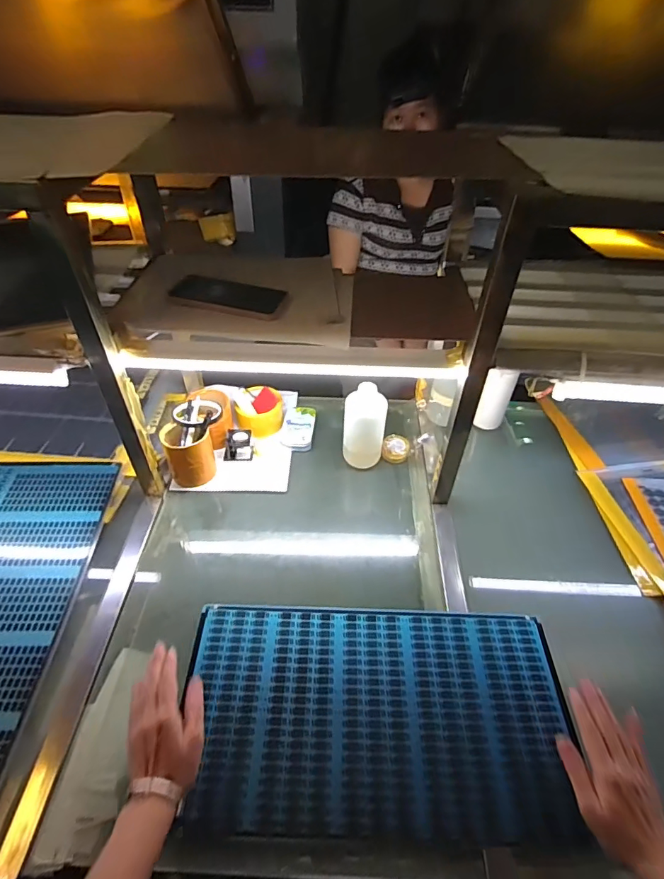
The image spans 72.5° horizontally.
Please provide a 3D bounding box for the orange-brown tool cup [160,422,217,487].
[{"bbox_3d":[-0.253,0.029,0.808,0.077,0.096,0.079,1,44,-1],"label":"orange-brown tool cup"}]

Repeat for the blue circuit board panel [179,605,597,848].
[{"bbox_3d":[0.058,0.340,0.573,0.462,0.015,0.248,3,46,-1],"label":"blue circuit board panel"}]

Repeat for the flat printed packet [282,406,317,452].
[{"bbox_3d":[-0.066,-0.024,0.922,0.061,0.020,0.117,3,44,2],"label":"flat printed packet"}]

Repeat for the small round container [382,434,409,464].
[{"bbox_3d":[0.124,0.020,0.880,0.050,0.033,0.049,1,44,-1],"label":"small round container"}]

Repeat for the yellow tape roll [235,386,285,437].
[{"bbox_3d":[-0.146,-0.062,0.920,0.094,0.047,0.100,1,44,-1],"label":"yellow tape roll"}]

